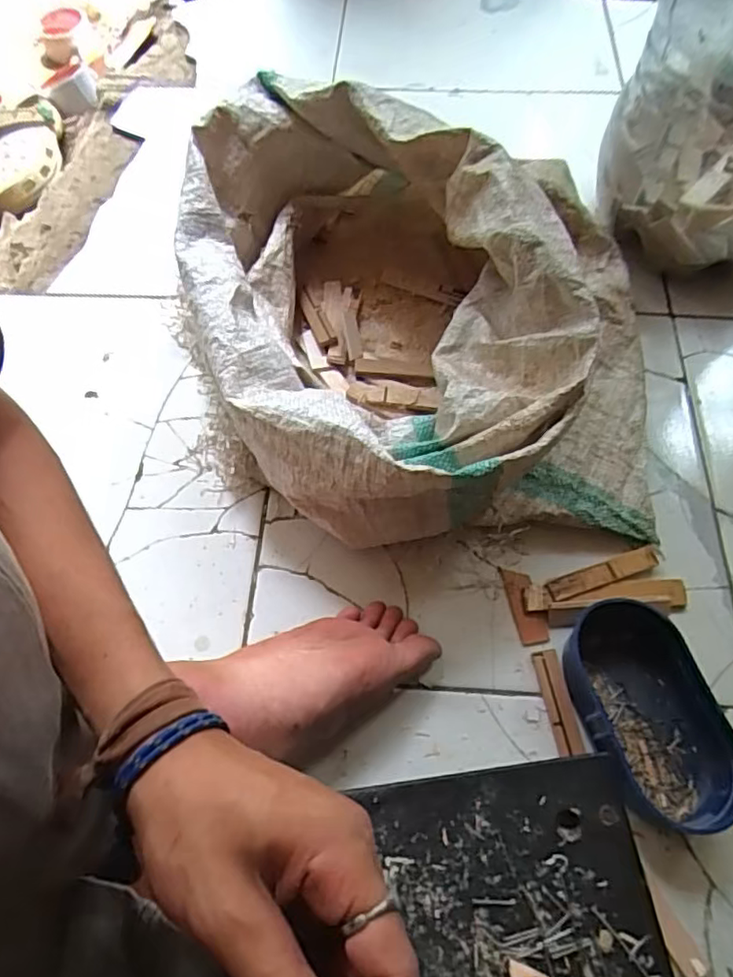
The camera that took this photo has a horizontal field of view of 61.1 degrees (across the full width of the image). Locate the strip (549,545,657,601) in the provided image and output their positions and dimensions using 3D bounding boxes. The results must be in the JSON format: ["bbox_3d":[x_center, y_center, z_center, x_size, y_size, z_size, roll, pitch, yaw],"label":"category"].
[{"bbox_3d":[0.198,0.072,0.517,0.100,0.007,0.019,-18,64,-9],"label":"strip"}]

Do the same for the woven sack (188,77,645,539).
[{"bbox_3d":[0.048,-0.171,0.563,0.413,0.177,0.420,-2,62,0],"label":"woven sack"}]

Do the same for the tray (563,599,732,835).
[{"bbox_3d":[0.208,0.161,0.455,0.106,0.039,0.158,-15,63,-7],"label":"tray"}]

